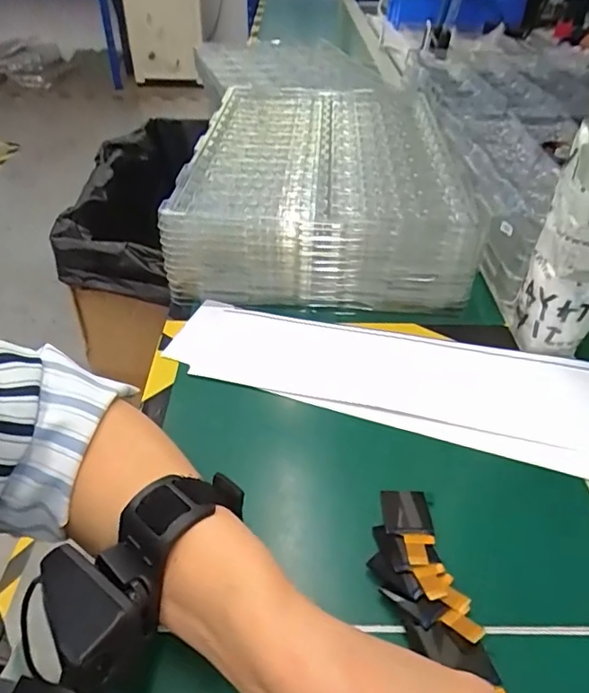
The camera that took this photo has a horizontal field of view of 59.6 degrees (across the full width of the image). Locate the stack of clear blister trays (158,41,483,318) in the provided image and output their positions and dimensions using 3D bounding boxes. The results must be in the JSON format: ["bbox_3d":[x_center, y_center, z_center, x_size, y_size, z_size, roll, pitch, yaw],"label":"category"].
[{"bbox_3d":[0.034,-0.187,0.576,0.261,0.085,0.385,4,41,3],"label":"stack of clear blister trays"}]

